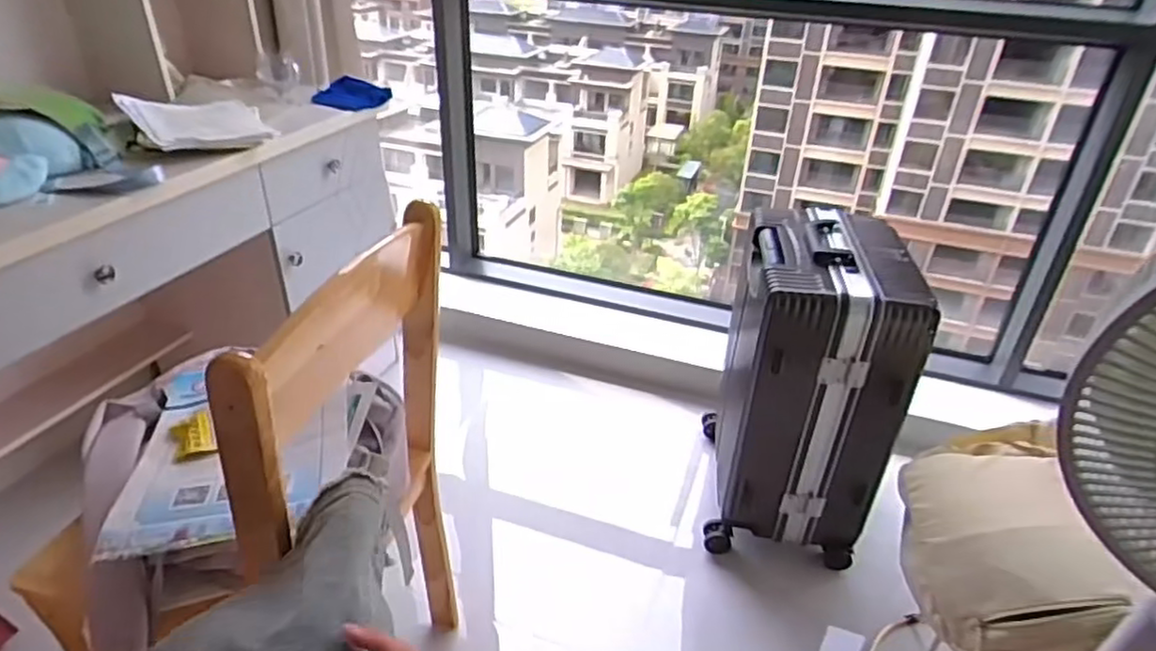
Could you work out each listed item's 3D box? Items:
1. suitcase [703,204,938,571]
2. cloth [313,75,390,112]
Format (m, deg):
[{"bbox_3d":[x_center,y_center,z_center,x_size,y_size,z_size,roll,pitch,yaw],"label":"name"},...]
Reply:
[{"bbox_3d":[0.458,0.120,1.397,0.292,0.608,0.357,7,32,7],"label":"suitcase"},{"bbox_3d":[-0.531,-0.550,1.627,0.105,0.060,0.178,13,34,16],"label":"cloth"}]

